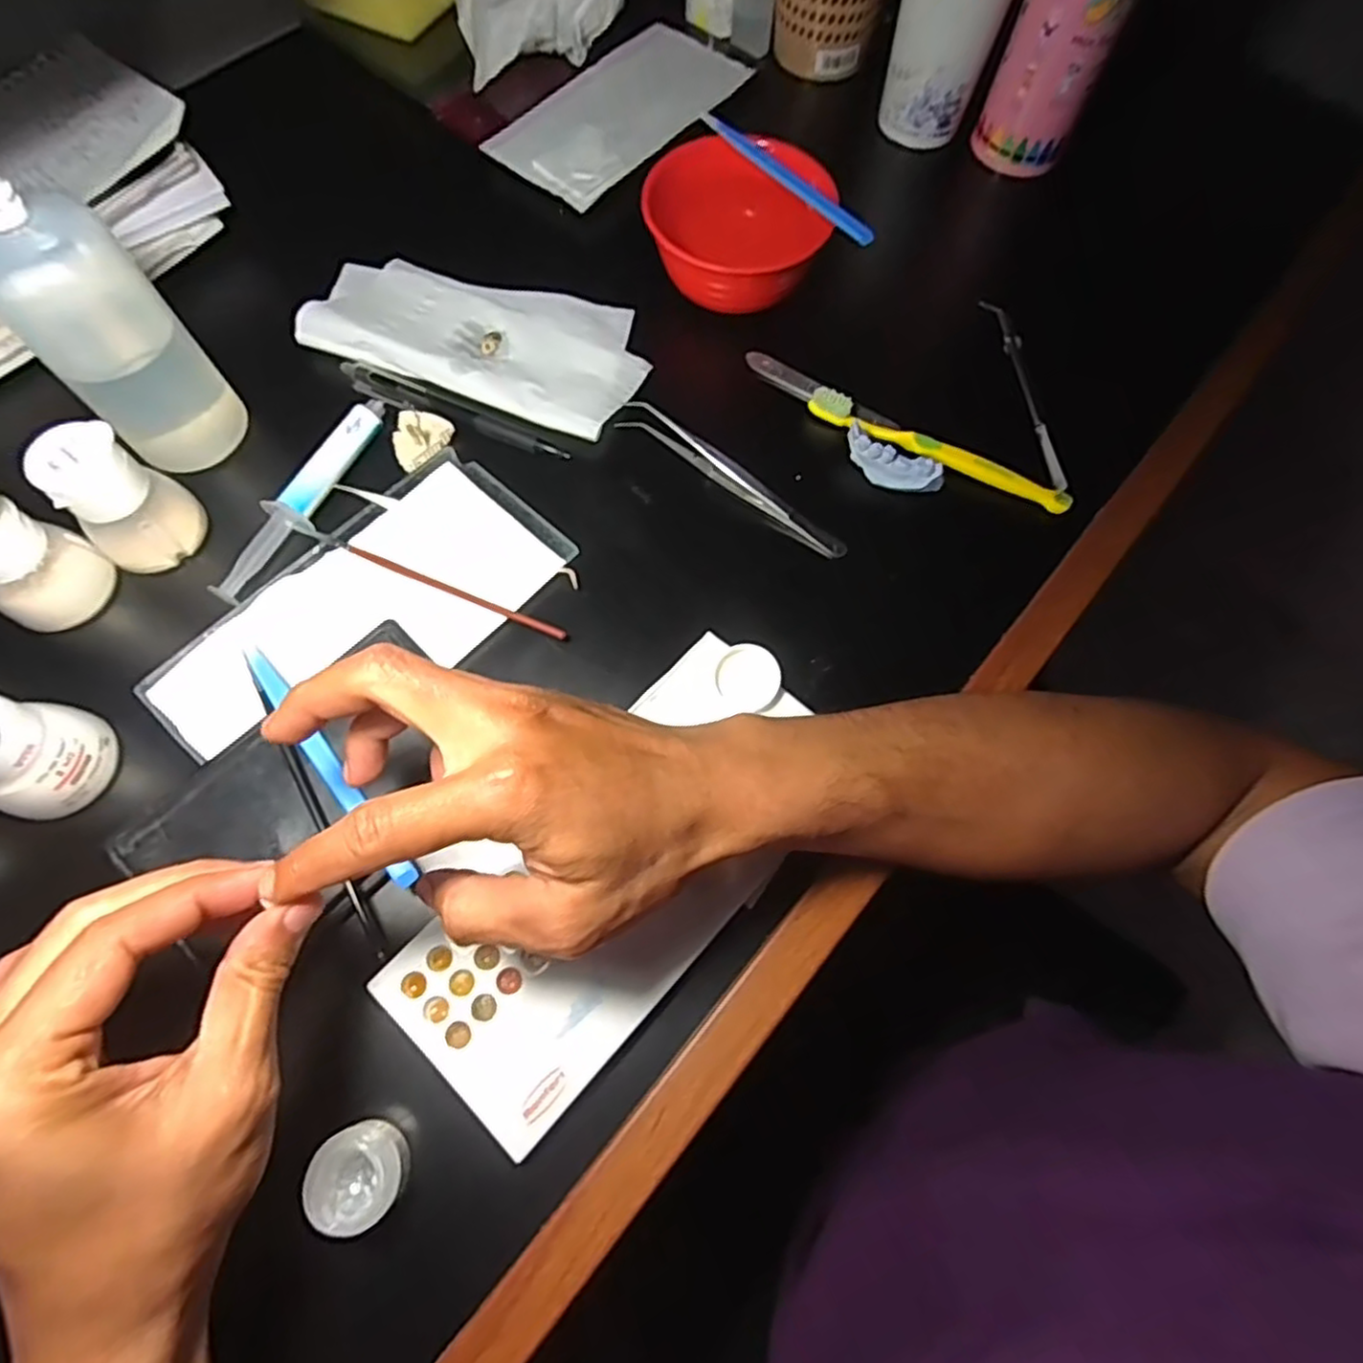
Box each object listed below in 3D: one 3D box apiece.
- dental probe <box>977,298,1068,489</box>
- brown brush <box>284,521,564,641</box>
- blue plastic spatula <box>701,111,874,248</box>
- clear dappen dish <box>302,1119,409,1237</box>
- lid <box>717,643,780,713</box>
[{"bbox_3d":[0.203,-0.178,0.413,0.008,0.008,0.142,-7,70,-4],"label":"dental probe"},{"bbox_3d":[-0.132,-0.053,0.360,0.158,0.004,0.006,21,71,6],"label":"brown brush"},{"bbox_3d":[0.059,-0.292,0.406,0.009,0.007,0.137,-39,75,-14],"label":"blue plastic spatula"},{"bbox_3d":[-0.121,0.185,0.264,0.030,0.025,0.032,1,70,-1],"label":"clear dappen dish"},{"bbox_3d":[0.033,-0.002,0.343,0.029,0.011,0.032,-13,71,-6],"label":"lid"}]

